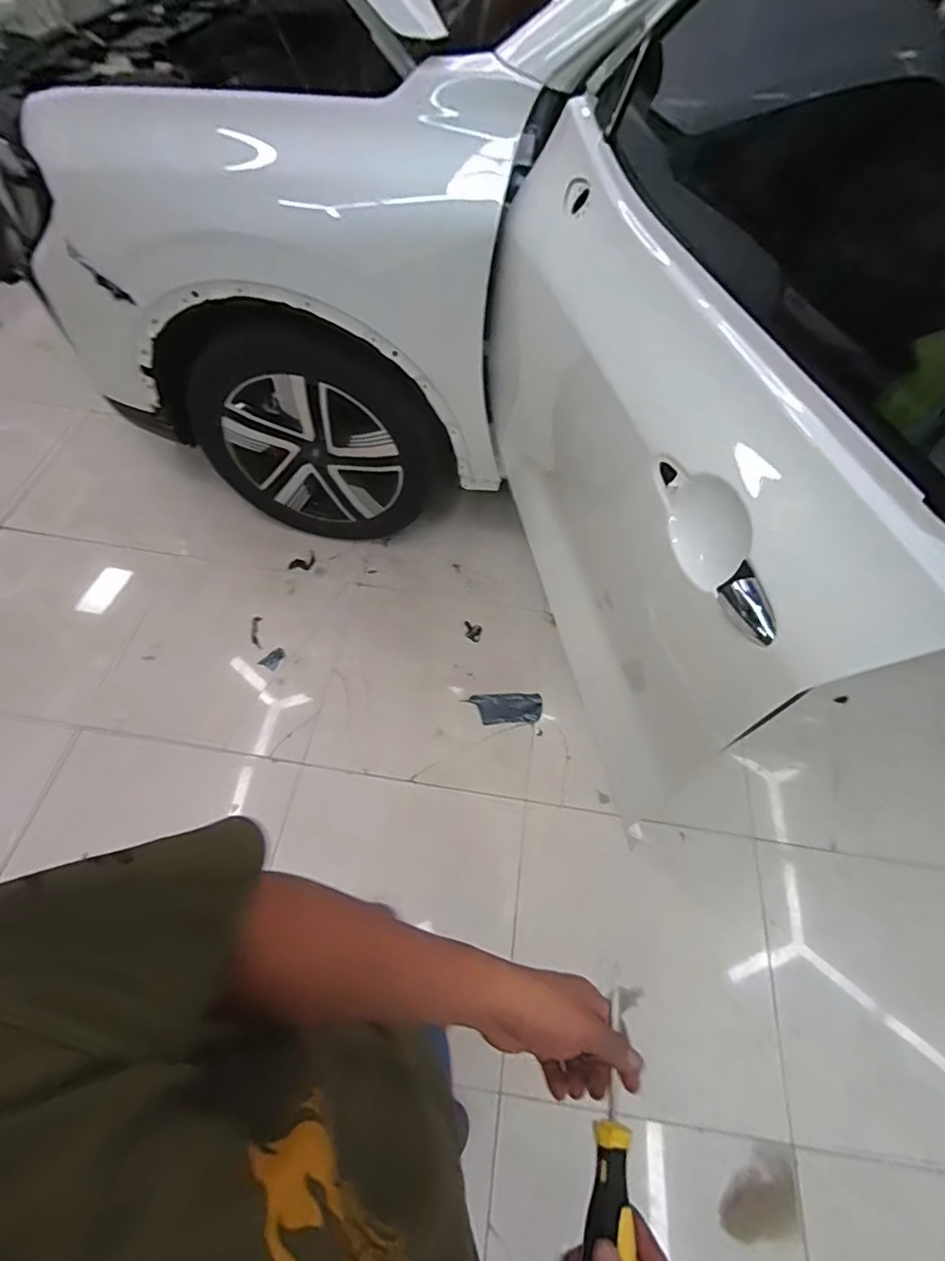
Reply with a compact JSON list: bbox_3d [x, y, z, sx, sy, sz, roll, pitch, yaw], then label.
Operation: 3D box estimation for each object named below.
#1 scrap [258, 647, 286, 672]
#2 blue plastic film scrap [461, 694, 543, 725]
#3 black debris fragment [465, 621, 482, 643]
[{"bbox_3d":[-0.592,0.081,1.637,0.053,0.009,0.073,25,61,11],"label":"scrap"},{"bbox_3d":[0.097,0.225,1.591,0.207,0.015,0.093,0,58,-3],"label":"blue plastic film scrap"},{"bbox_3d":[-0.001,0.003,1.723,0.064,0.017,0.049,23,61,10],"label":"black debris fragment"}]

